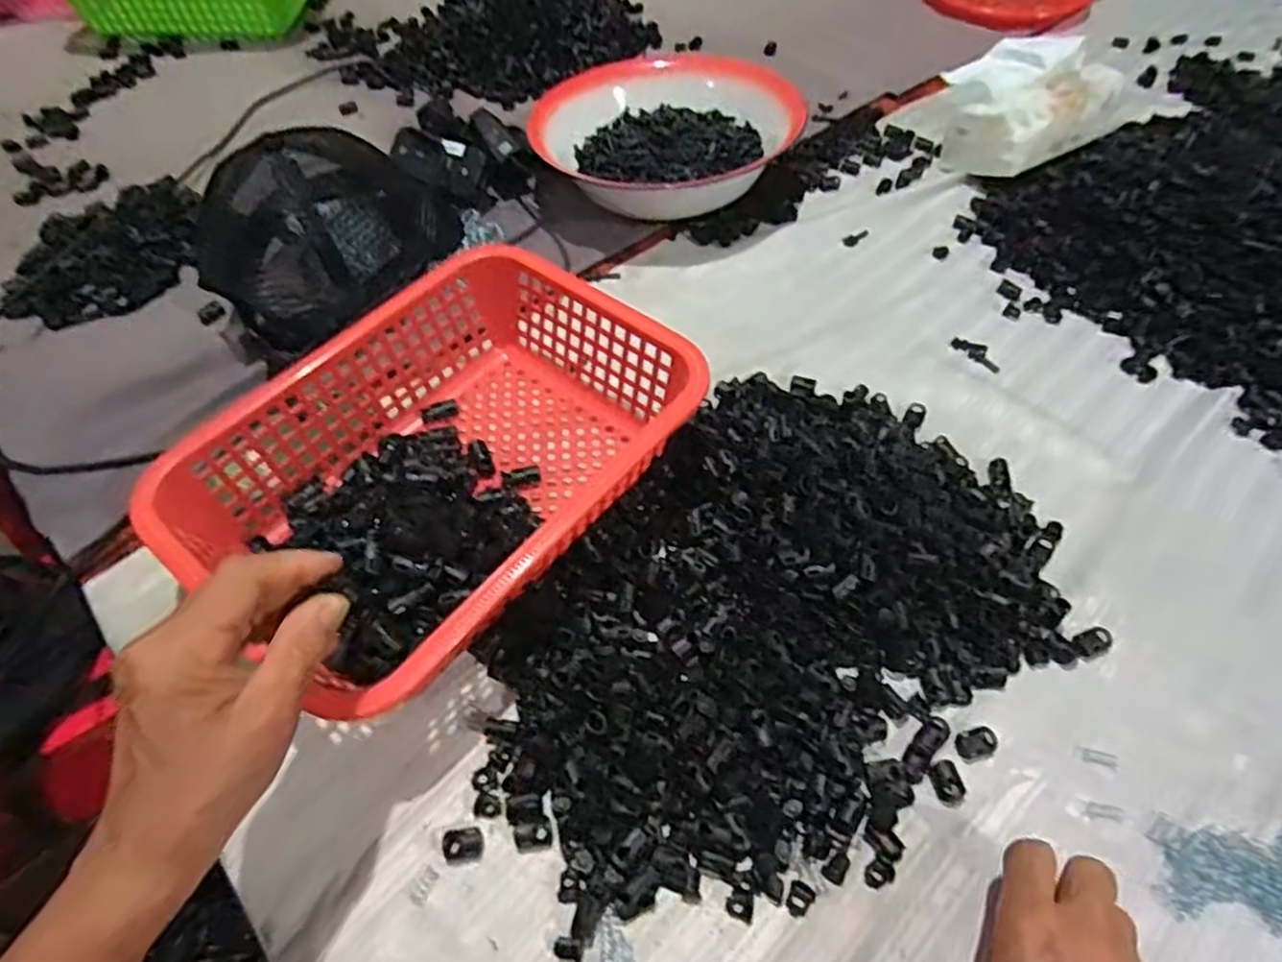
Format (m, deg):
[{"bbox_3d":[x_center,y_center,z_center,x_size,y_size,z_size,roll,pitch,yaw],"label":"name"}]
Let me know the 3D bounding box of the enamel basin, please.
[{"bbox_3d":[0.028,-0.346,0.714,0.249,0.074,0.193,9,55,6],"label":"enamel basin"}]

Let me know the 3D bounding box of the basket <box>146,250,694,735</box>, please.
[{"bbox_3d":[-0.121,-0.010,0.460,0.212,0.084,0.289,33,61,21],"label":"basket"}]

